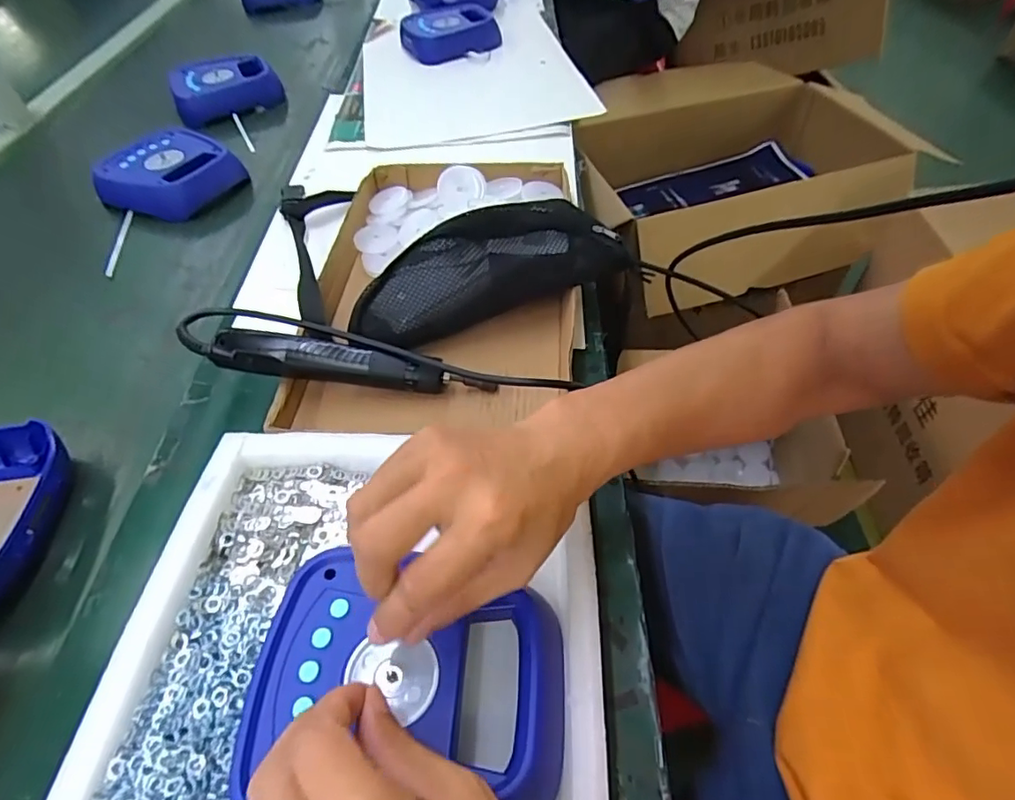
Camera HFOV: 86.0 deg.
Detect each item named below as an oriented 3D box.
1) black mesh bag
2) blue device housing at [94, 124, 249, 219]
[{"bbox_3d":[-0.022,-0.124,0.545,0.261,0.095,0.097,-19,53,-13],"label":"black mesh bag"},{"bbox_3d":[-0.462,-0.308,0.756,0.157,0.058,0.145,22,55,18],"label":"blue device housing"}]

